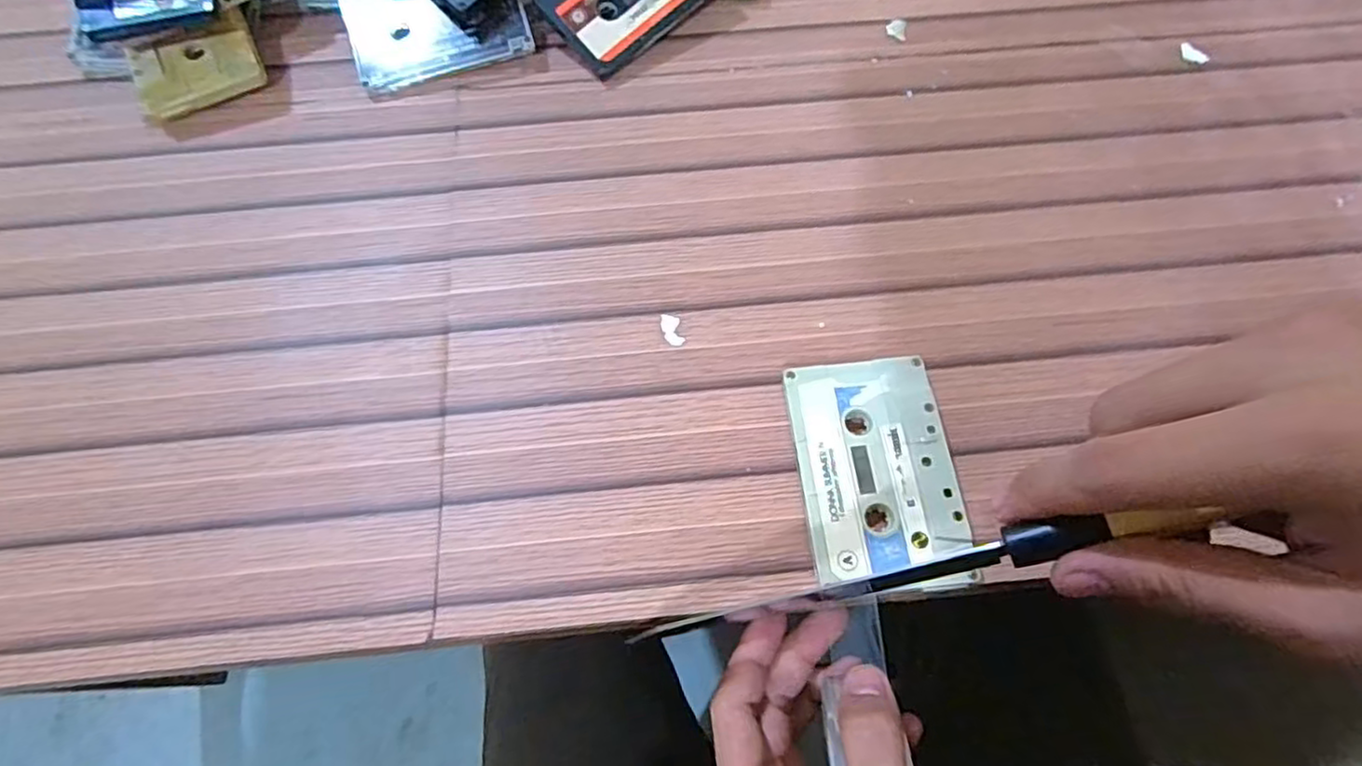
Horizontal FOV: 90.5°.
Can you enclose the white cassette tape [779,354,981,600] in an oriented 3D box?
[{"bbox_3d":[0.082,0.037,0.290,0.063,0.014,0.100,-5,67,-1],"label":"white cassette tape"}]

